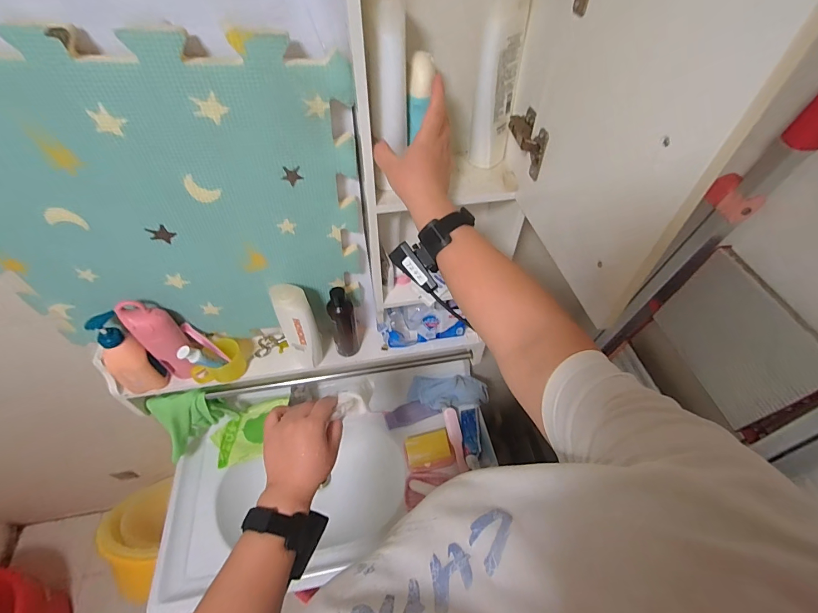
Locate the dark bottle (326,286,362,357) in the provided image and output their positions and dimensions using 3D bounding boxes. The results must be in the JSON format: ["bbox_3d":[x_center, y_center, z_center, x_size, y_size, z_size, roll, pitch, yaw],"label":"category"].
[{"bbox_3d":[-0.134,0.040,0.774,0.054,0.178,0.045,-10,51,-8],"label":"dark bottle"}]

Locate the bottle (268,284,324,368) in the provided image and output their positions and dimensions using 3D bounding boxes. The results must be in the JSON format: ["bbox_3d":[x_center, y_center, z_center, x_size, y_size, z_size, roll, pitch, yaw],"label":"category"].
[{"bbox_3d":[-0.210,0.043,0.733,0.062,0.225,0.047,-27,55,-20],"label":"bottle"}]

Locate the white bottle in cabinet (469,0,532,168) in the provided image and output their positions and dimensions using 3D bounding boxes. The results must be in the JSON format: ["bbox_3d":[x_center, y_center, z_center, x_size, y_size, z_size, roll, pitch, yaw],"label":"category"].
[{"bbox_3d":[0.119,-0.295,0.503,0.050,0.207,0.055,13,52,11],"label":"white bottle in cabinet"}]

